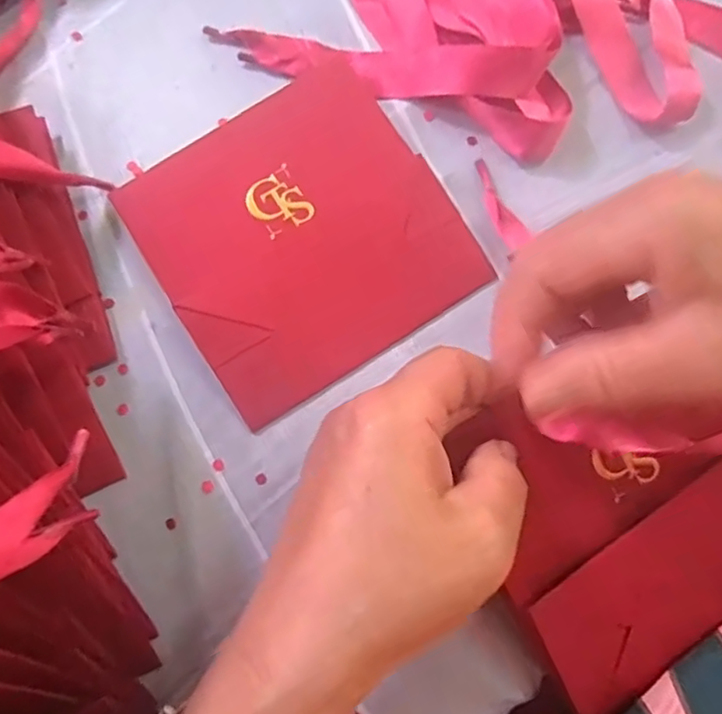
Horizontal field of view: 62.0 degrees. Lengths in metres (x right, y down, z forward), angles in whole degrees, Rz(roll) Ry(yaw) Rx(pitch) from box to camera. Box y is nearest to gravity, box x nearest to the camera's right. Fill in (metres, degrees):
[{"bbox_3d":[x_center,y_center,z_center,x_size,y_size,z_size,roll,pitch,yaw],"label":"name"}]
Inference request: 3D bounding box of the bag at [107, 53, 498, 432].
[{"bbox_3d":[-0.030,-0.061,0.295,0.136,0.017,0.143,-32,77,-4],"label":"bag"}]

